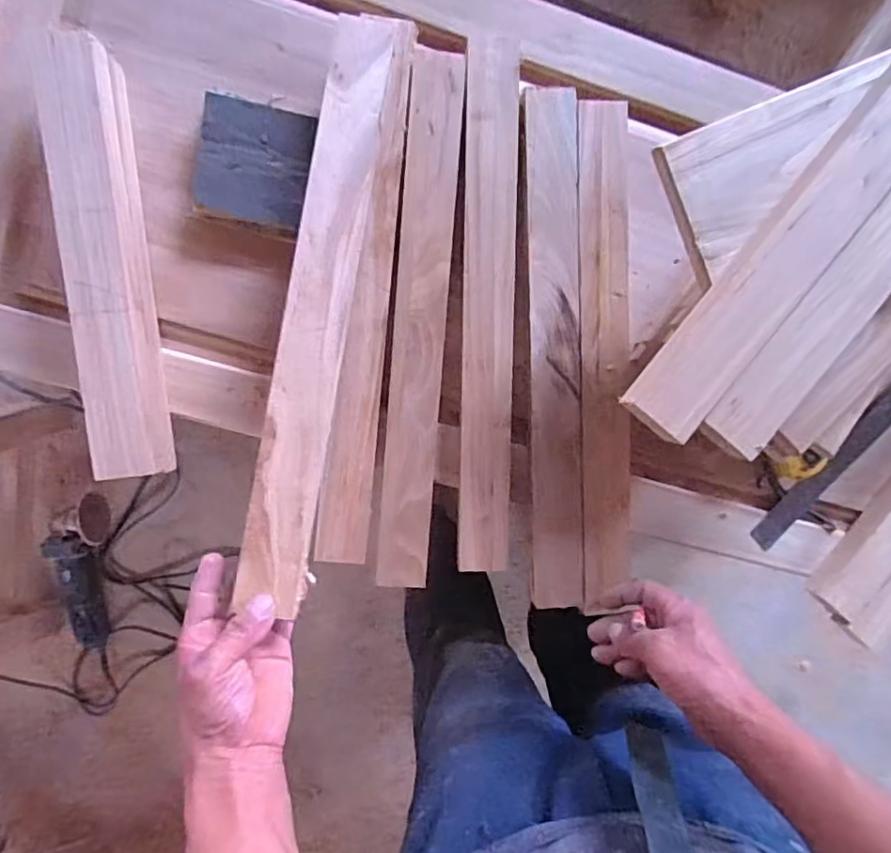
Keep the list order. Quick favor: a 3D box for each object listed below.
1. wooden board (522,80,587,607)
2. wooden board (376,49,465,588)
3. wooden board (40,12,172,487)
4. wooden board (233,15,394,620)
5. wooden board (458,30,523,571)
[{"bbox_3d":[0.103,-0.061,0.550,0.053,0.012,0.466,-3,97,-6],"label":"wooden board"},{"bbox_3d":[-0.022,-0.088,0.534,0.051,0.014,0.467,4,96,-7],"label":"wooden board"},{"bbox_3d":[-0.282,-0.132,0.497,0.055,0.062,0.348,-5,97,-6],"label":"wooden board"},{"bbox_3d":[-0.100,-0.097,0.468,0.051,0.015,0.462,9,86,-7],"label":"wooden board"},{"bbox_3d":[0.041,-0.101,0.538,0.048,0.013,0.469,0,97,-6],"label":"wooden board"}]

